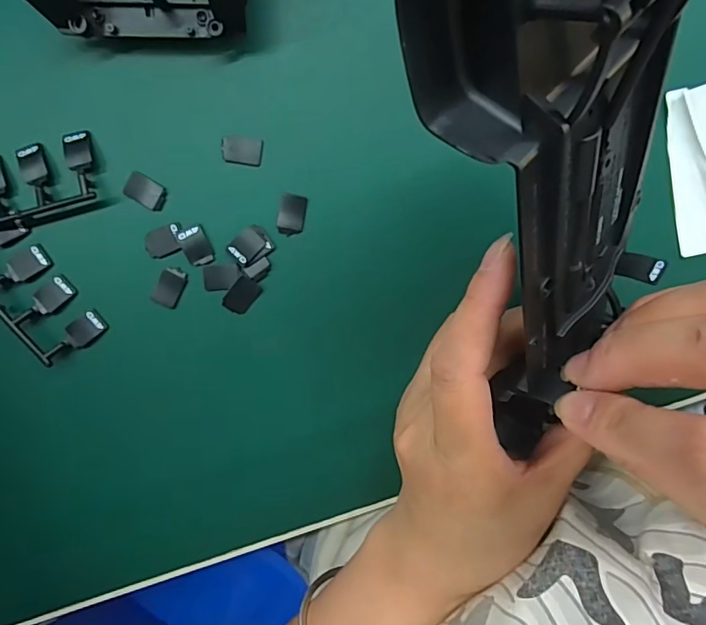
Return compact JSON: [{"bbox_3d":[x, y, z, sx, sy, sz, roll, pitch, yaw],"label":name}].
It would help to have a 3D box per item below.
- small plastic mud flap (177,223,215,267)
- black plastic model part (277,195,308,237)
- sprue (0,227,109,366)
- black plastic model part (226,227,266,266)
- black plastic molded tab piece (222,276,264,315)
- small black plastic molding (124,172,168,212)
[{"bbox_3d":[-0.066,-0.028,0.209,0.011,0.004,0.017,-21,98,2],"label":"small plastic mud flap"},{"bbox_3d":[-0.026,-0.041,0.208,0.011,0.004,0.016,10,98,-3],"label":"black plastic model part"},{"bbox_3d":[-0.135,-0.009,0.209,0.028,0.010,0.061,-35,97,4],"label":"sprue"},{"bbox_3d":[-0.045,-0.028,0.209,0.014,0.004,0.011,-45,97,5],"label":"black plastic model part"},{"bbox_3d":[-0.048,-0.007,0.212,0.011,0.004,0.016,41,95,-6],"label":"black plastic molded tab piece"},{"bbox_3d":[-0.086,-0.050,0.206,0.017,0.004,0.011,29,97,-5],"label":"small black plastic molding"}]

